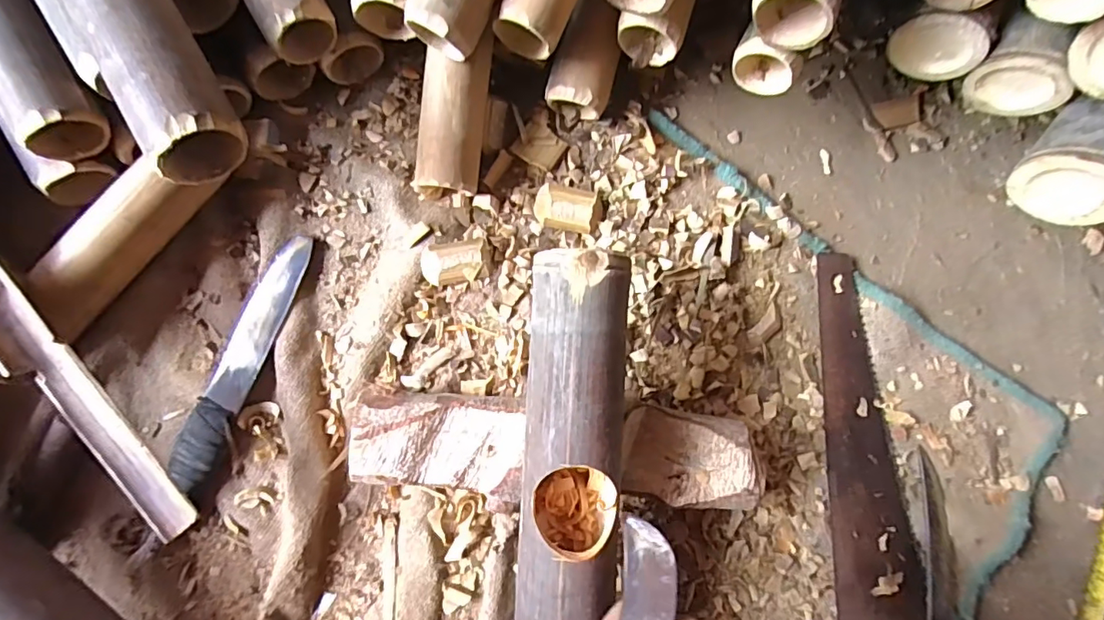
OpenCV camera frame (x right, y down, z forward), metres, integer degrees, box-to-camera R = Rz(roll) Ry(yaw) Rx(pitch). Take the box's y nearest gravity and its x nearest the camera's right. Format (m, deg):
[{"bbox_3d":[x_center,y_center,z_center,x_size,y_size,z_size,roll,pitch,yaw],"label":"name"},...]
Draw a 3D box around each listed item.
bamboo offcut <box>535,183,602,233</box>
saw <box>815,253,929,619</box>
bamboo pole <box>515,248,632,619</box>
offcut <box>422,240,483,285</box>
[{"bbox_3d":[0.015,-0.095,0.491,0.059,0.014,0.040,13,81,-4],"label":"bamboo offcut"},{"bbox_3d":[0.312,0.196,0.476,0.122,0.043,0.500,3,82,-6],"label":"saw"},{"bbox_3d":[0.013,0.128,0.376,0.072,0.075,0.332,3,83,-5],"label":"bamboo pole"},{"bbox_3d":[-0.087,-0.042,0.471,0.054,0.013,0.036,-10,83,-7],"label":"offcut"}]

